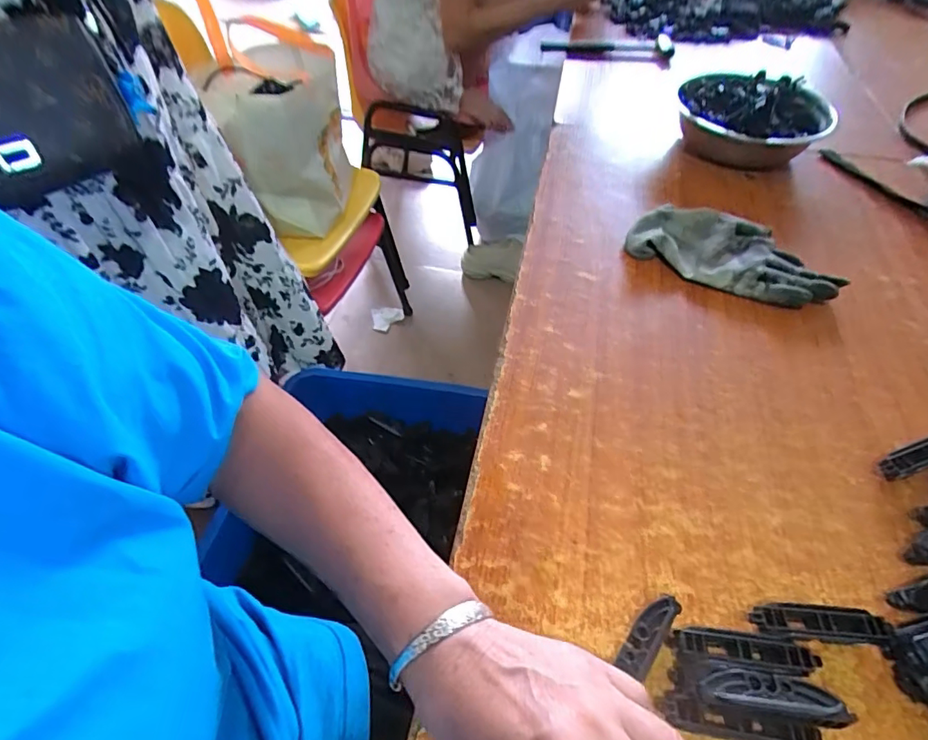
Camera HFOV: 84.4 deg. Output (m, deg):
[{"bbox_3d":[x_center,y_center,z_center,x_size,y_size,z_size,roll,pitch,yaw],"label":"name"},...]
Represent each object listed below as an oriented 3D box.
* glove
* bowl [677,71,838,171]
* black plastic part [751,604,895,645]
[{"bbox_3d":[0.282,-0.125,0.548,0.200,0.034,0.102,15,51,13],"label":"glove"},{"bbox_3d":[0.393,-0.341,0.704,0.182,0.085,0.186,0,49,0],"label":"bowl"},{"bbox_3d":[0.218,0.158,0.316,0.079,0.020,0.019,4,49,3],"label":"black plastic part"}]

